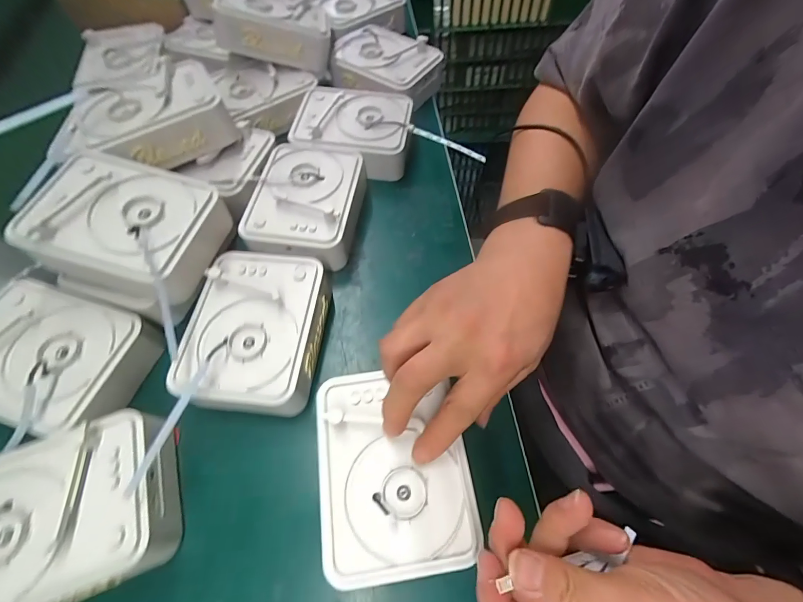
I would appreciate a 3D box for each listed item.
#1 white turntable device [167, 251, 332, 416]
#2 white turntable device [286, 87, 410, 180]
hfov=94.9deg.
[{"bbox_3d":[-0.119,0.025,0.306,0.106,0.048,0.131,5,62,2],"label":"white turntable device"},{"bbox_3d":[-0.053,-0.197,0.421,0.125,0.042,0.099,8,62,3],"label":"white turntable device"}]

